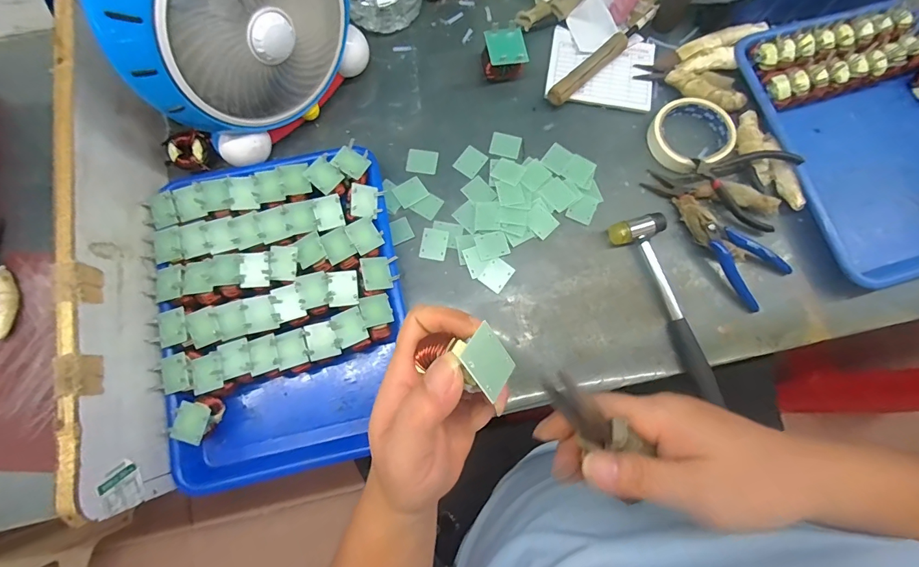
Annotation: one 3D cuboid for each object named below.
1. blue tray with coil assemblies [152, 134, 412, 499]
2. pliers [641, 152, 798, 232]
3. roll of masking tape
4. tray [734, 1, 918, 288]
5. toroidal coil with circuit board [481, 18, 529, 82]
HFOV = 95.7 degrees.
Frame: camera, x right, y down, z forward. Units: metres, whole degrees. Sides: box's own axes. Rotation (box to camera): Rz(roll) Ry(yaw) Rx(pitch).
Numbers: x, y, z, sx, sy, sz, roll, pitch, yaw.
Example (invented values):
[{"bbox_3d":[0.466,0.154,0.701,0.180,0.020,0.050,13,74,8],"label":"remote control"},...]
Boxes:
[{"bbox_3d":[-0.185,0.027,0.439,0.246,0.052,0.320,-12,78,-3],"label":"blue tray with coil assemblies"},{"bbox_3d":[0.319,-0.115,0.473,0.107,0.029,0.082,17,78,4],"label":"pliers"},{"bbox_3d":[0.277,-0.180,0.496,0.092,0.018,0.086,0,77,0],"label":"roll of masking tape"},{"bbox_3d":[0.499,-0.175,0.487,0.239,0.038,0.323,-16,78,-4],"label":"tray"},{"bbox_3d":[0.053,-0.278,0.511,0.052,0.053,0.050,-14,78,-3],"label":"toroidal coil with circuit board"}]

